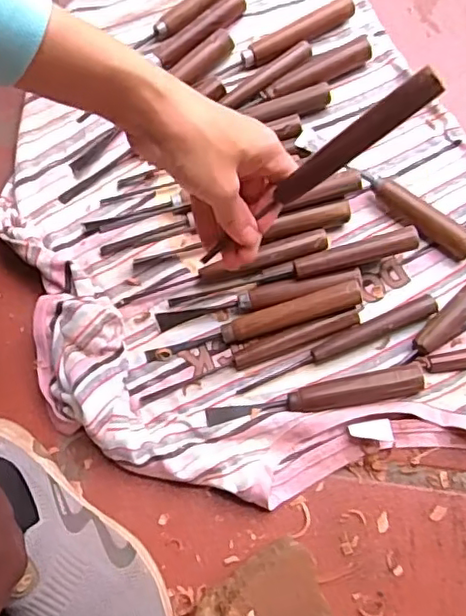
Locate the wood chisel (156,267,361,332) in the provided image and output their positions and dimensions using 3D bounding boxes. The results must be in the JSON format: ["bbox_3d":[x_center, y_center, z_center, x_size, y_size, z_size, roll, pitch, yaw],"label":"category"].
[{"bbox_3d":[0.020,-0.007,0.487,0.167,0.027,0.018,-11,71,-5],"label":"wood chisel"}]

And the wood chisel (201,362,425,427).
[{"bbox_3d":[0.064,0.070,0.463,0.168,0.019,0.023,-10,71,-4],"label":"wood chisel"}]

